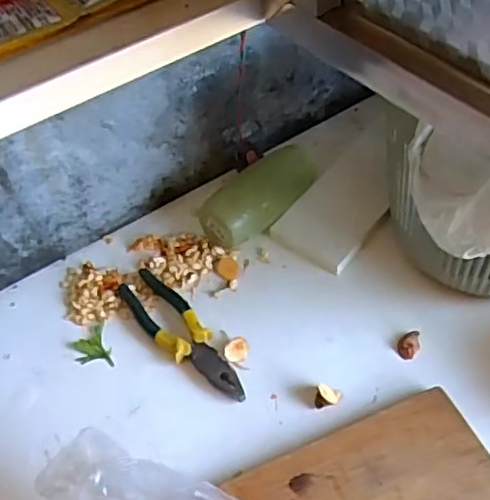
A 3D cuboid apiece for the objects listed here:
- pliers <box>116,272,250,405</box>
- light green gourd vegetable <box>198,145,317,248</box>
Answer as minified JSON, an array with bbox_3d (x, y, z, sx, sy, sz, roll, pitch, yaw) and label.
[{"bbox_3d":[-0.069,0.092,0.685,0.054,0.018,0.199,-34,56,-20],"label":"pliers"},{"bbox_3d":[0.017,-0.064,0.772,0.063,0.060,0.151,33,61,27],"label":"light green gourd vegetable"}]

